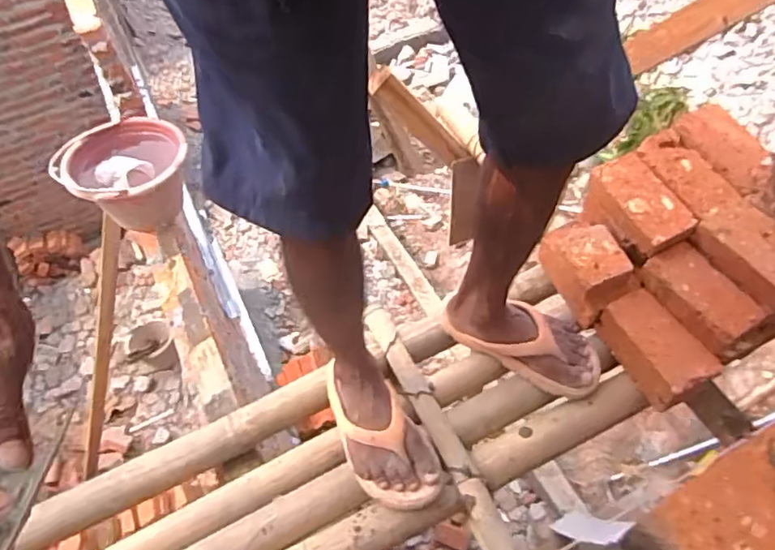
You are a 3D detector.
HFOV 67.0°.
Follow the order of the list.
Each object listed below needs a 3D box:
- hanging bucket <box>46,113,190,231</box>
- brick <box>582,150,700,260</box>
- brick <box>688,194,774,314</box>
[{"bbox_3d":[-0.551,-0.216,1.261,0.223,0.144,0.239,36,63,27],"label":"hanging bucket"},{"bbox_3d":[0.382,-0.101,0.899,0.090,0.071,0.153,-21,54,-11],"label":"brick"},{"bbox_3d":[0.509,-0.030,0.811,0.091,0.048,0.158,-24,55,-13],"label":"brick"}]

